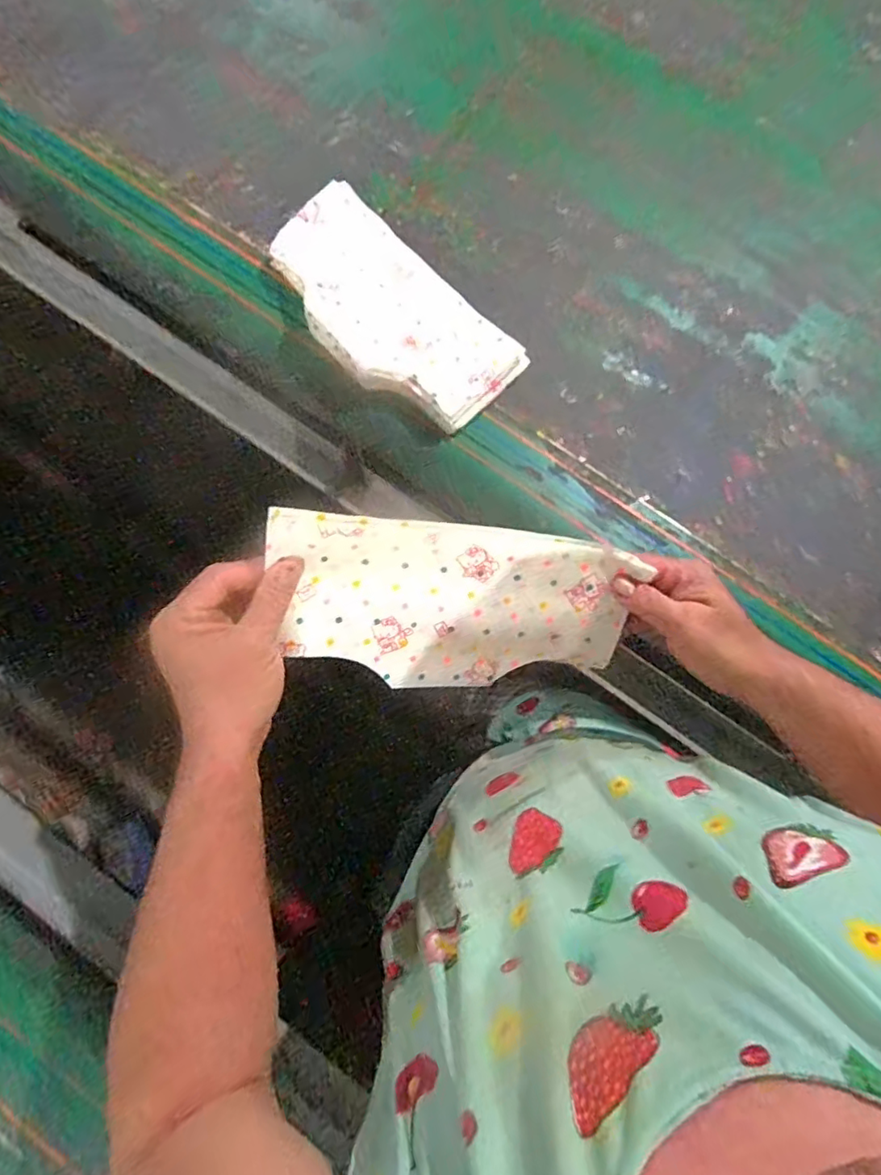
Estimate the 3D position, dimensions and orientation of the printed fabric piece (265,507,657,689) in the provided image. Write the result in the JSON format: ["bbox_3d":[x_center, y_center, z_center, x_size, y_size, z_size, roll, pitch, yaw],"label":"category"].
[{"bbox_3d":[0.011,0.020,0.443,0.271,0.017,0.137,6,117,-14],"label":"printed fabric piece"}]

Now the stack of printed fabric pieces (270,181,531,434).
[{"bbox_3d":[-0.059,-0.297,0.626,0.152,0.043,0.297,-43,83,-10],"label":"stack of printed fabric pieces"}]

